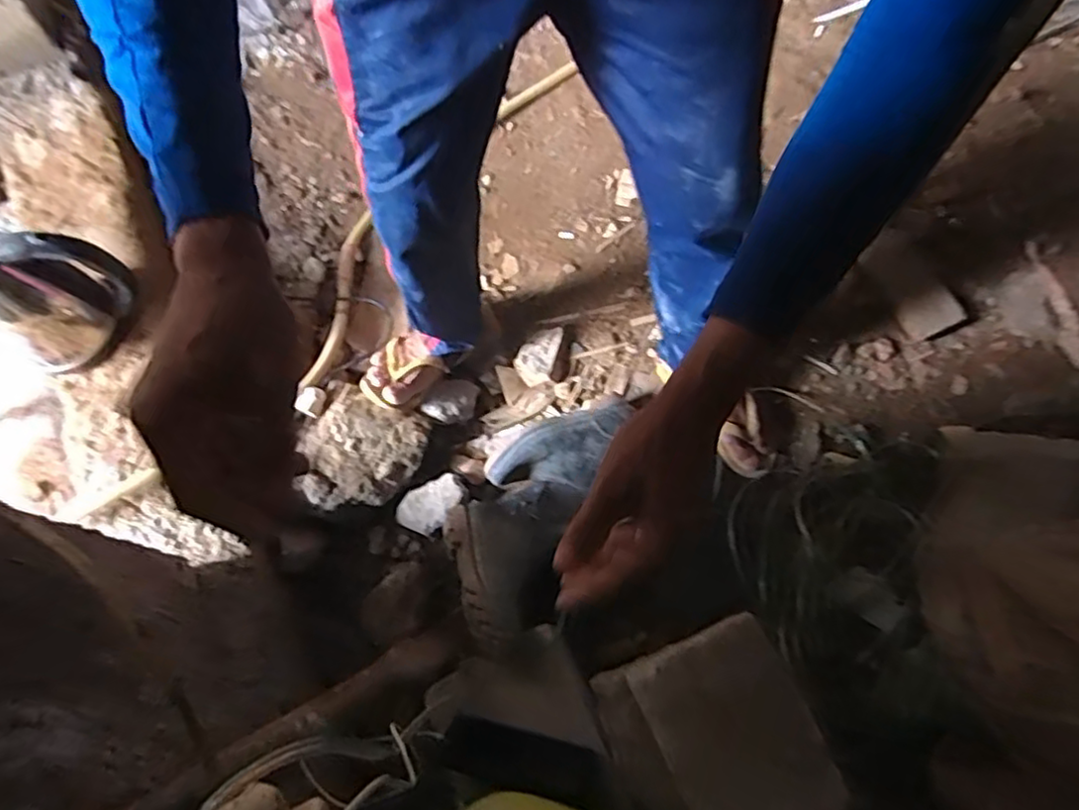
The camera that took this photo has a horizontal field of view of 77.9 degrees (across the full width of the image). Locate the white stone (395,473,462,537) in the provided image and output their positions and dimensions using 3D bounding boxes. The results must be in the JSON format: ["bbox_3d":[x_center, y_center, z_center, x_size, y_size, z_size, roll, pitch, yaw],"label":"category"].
[{"bbox_3d":[-0.170,0.148,1.028,0.079,0.030,0.100,33,74,14],"label":"white stone"}]

